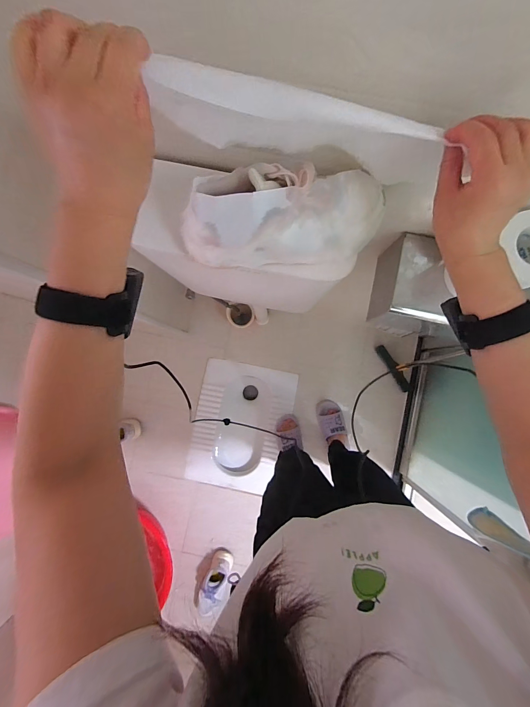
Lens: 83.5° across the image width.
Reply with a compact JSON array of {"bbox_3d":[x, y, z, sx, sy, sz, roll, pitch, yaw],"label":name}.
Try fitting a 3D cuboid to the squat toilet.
[{"bbox_3d":[-0.107,0.329,1.393,0.415,0.174,0.550,11,87,1],"label":"squat toilet"}]

